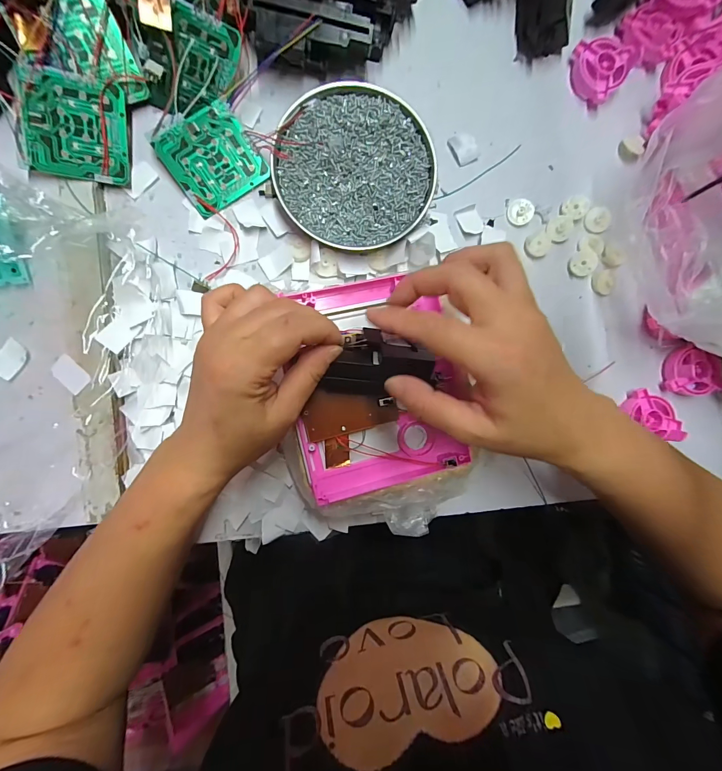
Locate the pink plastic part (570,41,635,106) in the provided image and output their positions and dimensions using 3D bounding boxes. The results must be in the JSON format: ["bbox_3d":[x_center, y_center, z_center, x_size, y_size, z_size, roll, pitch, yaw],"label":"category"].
[{"bbox_3d":[0.220,-0.296,0.324,0.051,0.021,0.046,44,86,-6],"label":"pink plastic part"}]

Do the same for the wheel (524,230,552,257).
[{"bbox_3d":[0.168,-0.134,0.330,0.025,0.006,0.023,0,92,-7],"label":"wheel"}]

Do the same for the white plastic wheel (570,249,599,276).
[{"bbox_3d":[0.211,-0.116,0.332,0.022,0.004,0.024,-2,84,16],"label":"white plastic wheel"}]

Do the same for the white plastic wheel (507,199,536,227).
[{"bbox_3d":[0.151,-0.164,0.329,0.029,0.004,0.023,-34,95,-5],"label":"white plastic wheel"}]

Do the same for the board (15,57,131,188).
[{"bbox_3d":[-0.223,-0.202,0.274,0.069,0.006,0.070,2,107,-18],"label":"board"}]

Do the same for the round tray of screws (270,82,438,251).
[{"bbox_3d":[-0.006,-0.187,0.303,0.132,0.023,0.129,-6,92,-7],"label":"round tray of screws"}]

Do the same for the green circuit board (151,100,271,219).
[{"bbox_3d":[-0.126,-0.193,0.296,0.071,0.013,0.068,-38,95,-4],"label":"green circuit board"}]

